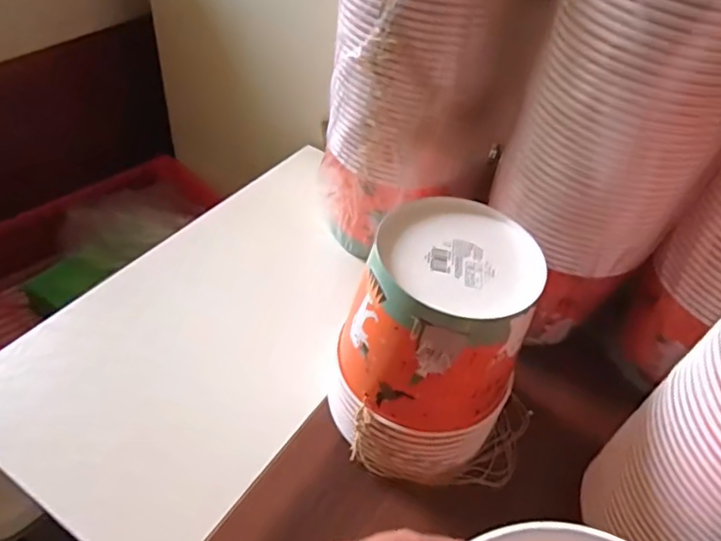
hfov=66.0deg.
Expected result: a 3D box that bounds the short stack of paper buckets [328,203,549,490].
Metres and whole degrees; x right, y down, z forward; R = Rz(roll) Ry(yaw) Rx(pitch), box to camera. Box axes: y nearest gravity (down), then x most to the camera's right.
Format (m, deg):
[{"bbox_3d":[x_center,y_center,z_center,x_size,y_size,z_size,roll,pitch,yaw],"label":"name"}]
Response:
[{"bbox_3d":[0.062,0.067,0.475,0.142,0.194,0.149,22,47,14],"label":"short stack of paper buckets"}]

